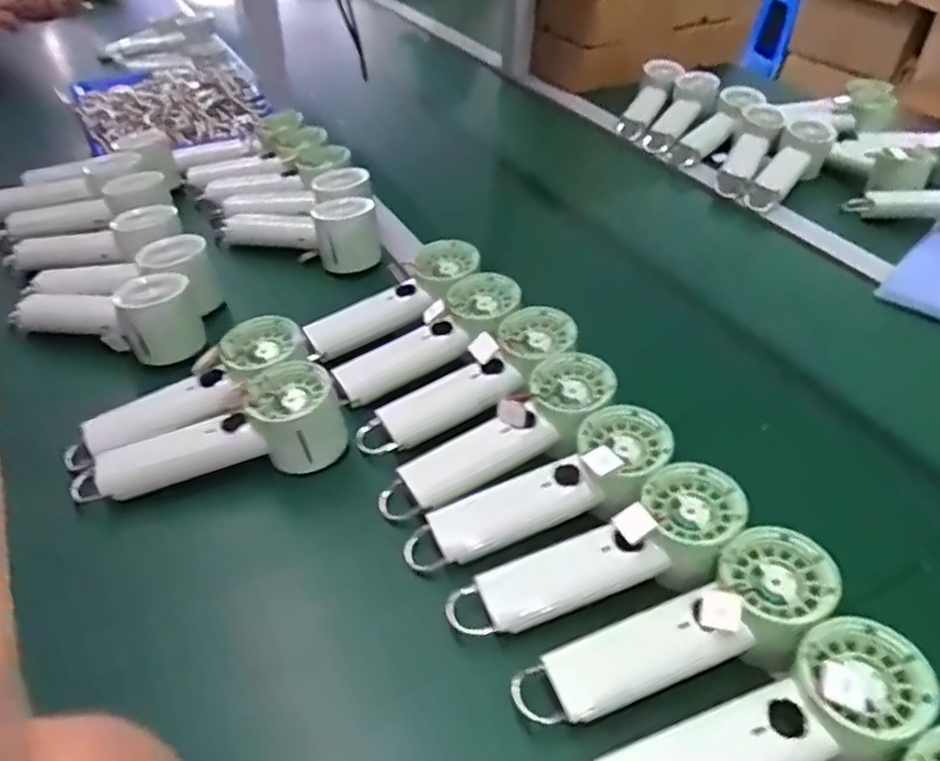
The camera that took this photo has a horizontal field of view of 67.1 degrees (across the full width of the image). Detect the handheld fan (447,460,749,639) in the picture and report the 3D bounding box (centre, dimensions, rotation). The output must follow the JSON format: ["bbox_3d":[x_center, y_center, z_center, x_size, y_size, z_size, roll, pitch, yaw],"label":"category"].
[{"bbox_3d":[0.085,0.118,0.459,0.199,0.039,0.066,-24,45,-3],"label":"handheld fan"}]

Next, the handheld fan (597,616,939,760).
[{"bbox_3d":[0.148,0.193,0.376,0.199,0.032,0.062,-23,45,-4],"label":"handheld fan"}]

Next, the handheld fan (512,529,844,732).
[{"bbox_3d":[0.122,0.149,0.414,0.199,0.034,0.067,-24,45,-4],"label":"handheld fan"}]

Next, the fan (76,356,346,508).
[{"bbox_3d":[-0.192,0.043,0.534,0.199,0.060,0.062,-14,43,-17],"label":"fan"}]

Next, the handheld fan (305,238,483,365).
[{"bbox_3d":[-0.070,-0.076,0.669,0.178,0.033,0.070,-33,48,-5],"label":"handheld fan"}]

